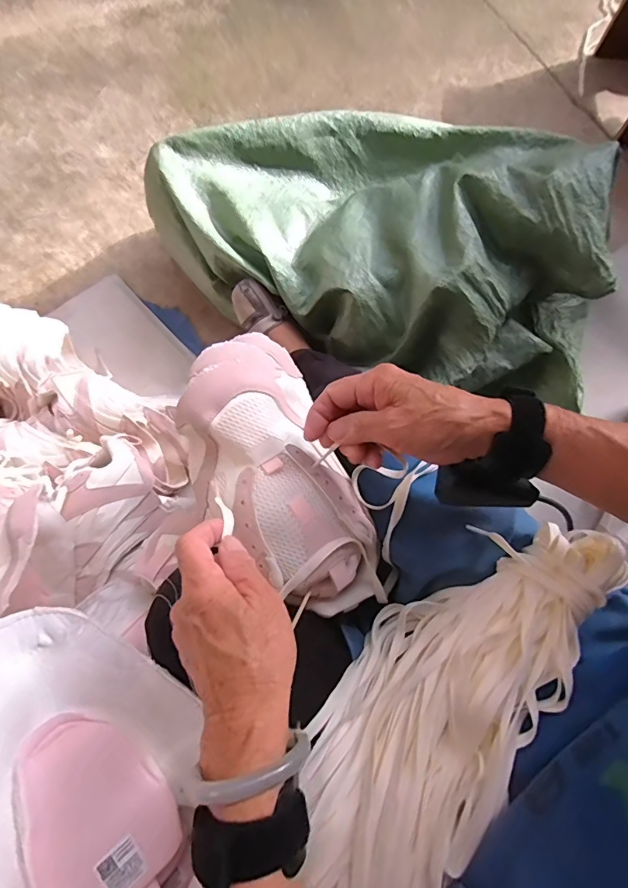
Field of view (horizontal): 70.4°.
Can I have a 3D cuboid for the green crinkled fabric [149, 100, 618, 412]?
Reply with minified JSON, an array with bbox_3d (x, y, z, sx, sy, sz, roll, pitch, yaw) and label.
[{"bbox_3d":[0.119,-0.353,0.786,0.773,0.267,0.501,10,73,-1],"label":"green crinkled fabric"}]

